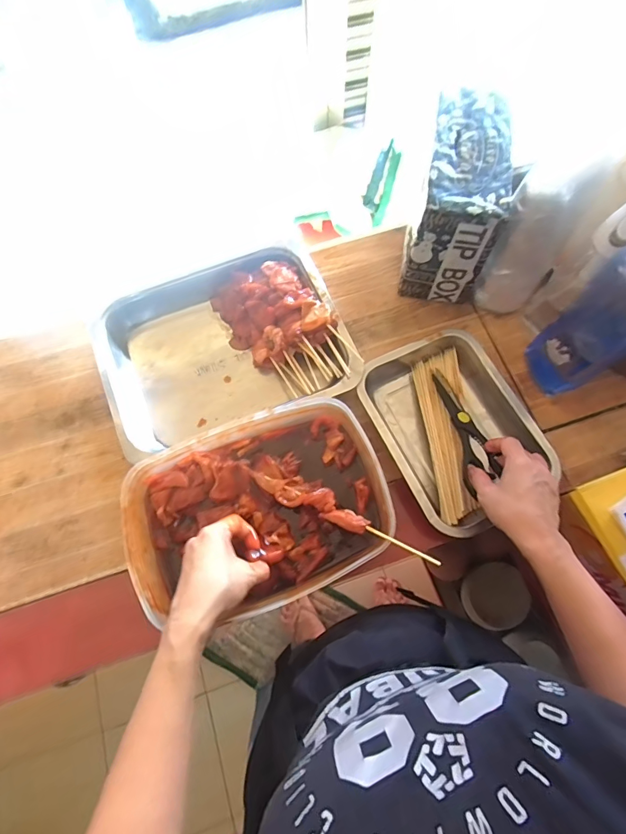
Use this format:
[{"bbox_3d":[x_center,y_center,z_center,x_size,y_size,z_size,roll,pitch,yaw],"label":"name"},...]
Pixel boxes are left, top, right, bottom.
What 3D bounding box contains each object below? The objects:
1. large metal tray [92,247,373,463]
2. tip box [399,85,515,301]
[{"bbox_3d":[-0.133,-0.116,0.613,0.333,0.066,0.282,-19,71,-6],"label":"large metal tray"},{"bbox_3d":[0.196,-0.301,0.611,0.105,0.177,0.197,6,71,3],"label":"tip box"}]

